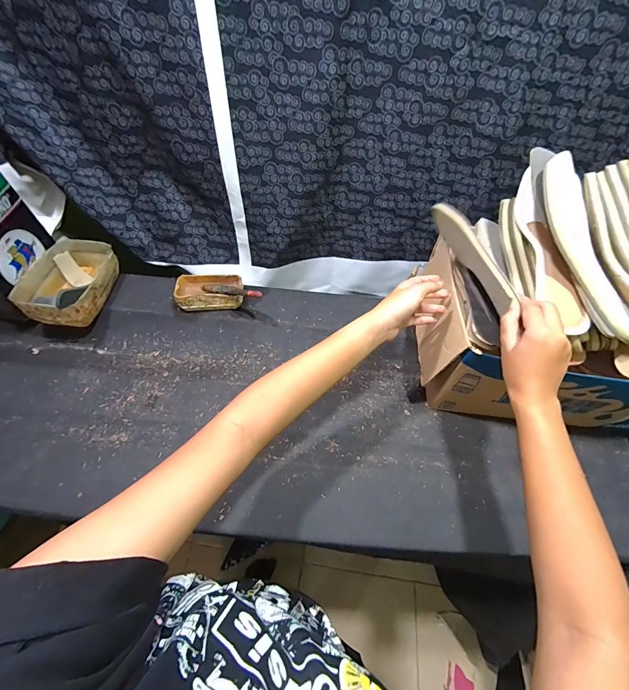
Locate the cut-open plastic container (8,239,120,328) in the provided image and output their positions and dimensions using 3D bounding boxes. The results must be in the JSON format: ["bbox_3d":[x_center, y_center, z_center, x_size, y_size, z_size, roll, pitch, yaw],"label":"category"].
[{"bbox_3d":[-0.475,-0.123,0.648,0.126,0.082,0.199,4,53,-1],"label":"cut-open plastic container"}]

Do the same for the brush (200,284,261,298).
[{"bbox_3d":[-0.161,-0.103,0.624,0.147,0.017,0.021,11,51,28],"label":"brush"}]

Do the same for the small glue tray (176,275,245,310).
[{"bbox_3d":[-0.212,-0.109,0.671,0.127,0.047,0.073,-4,53,-7],"label":"small glue tray"}]

